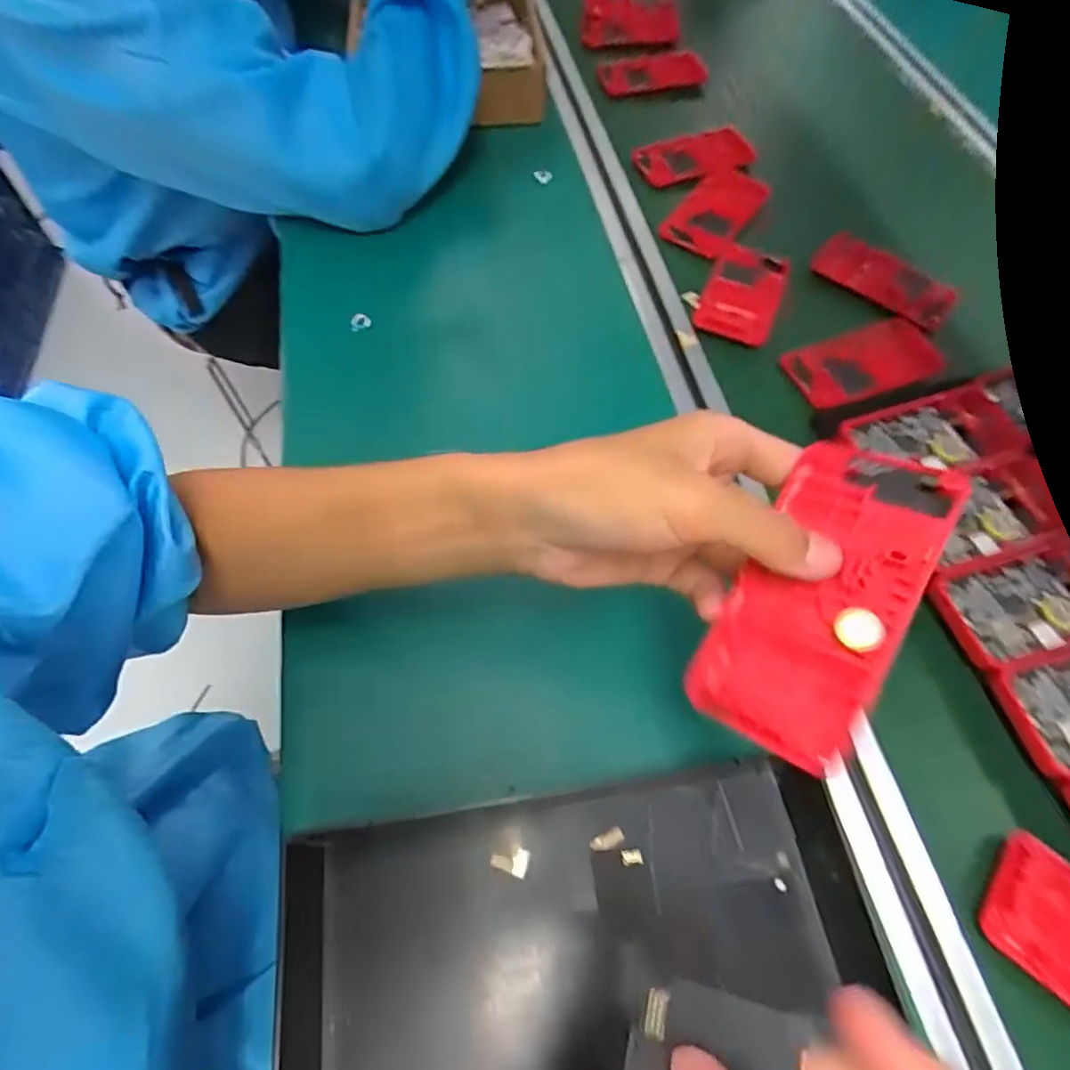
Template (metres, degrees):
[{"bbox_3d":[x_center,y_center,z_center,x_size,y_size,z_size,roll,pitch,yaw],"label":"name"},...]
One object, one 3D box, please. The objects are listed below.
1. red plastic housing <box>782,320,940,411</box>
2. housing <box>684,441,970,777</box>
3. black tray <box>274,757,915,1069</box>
[{"bbox_3d":[0.272,-0.143,0.491,0.116,0.022,0.062,-18,63,-11],"label":"red plastic housing"},{"bbox_3d":[0.110,0.024,0.229,0.062,0.008,0.122,25,87,41],"label":"housing"},{"bbox_3d":[0.022,0.217,0.278,0.282,0.025,0.174,-8,62,-6],"label":"black tray"}]

